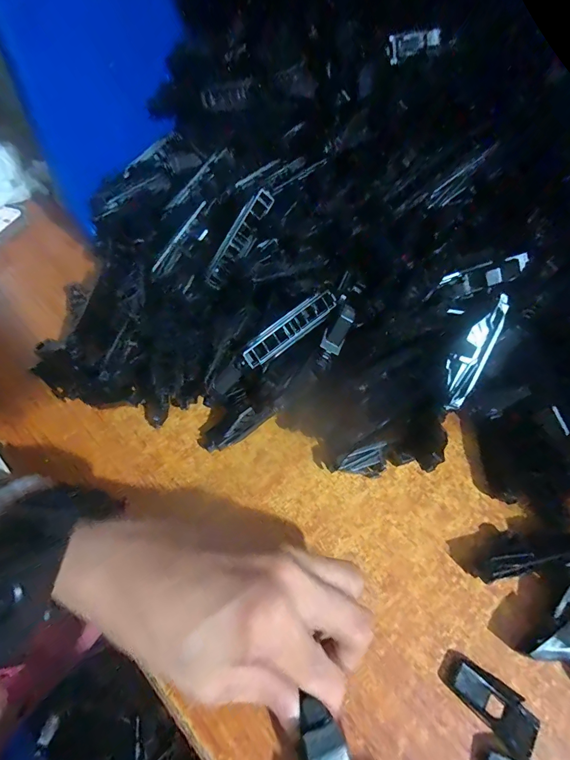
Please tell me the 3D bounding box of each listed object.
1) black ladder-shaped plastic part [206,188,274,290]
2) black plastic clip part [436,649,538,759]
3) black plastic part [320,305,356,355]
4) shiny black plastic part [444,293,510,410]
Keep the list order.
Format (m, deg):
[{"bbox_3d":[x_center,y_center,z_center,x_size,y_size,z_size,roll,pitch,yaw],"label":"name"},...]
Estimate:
[{"bbox_3d":[-0.033,-0.100,0.267,0.014,0.012,0.074,35,99,18],"label":"black ladder-shaped plastic part"},{"bbox_3d":[0.102,0.160,0.188,0.046,0.005,0.021,39,61,20],"label":"black plastic clip part"},{"bbox_3d":[0.038,-0.035,0.259,0.016,0.004,0.034,27,98,-18],"label":"black plastic part"},{"bbox_3d":[0.126,-0.019,0.250,0.021,0.005,0.080,27,96,13],"label":"shiny black plastic part"}]

